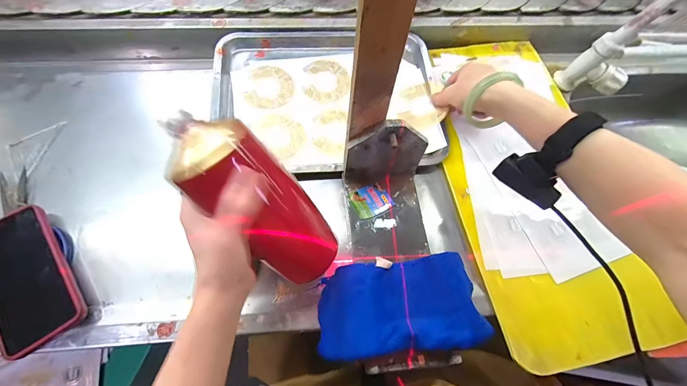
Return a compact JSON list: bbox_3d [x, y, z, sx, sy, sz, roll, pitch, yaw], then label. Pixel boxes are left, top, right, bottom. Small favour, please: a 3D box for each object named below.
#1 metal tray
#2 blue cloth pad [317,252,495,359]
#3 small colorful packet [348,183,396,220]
[{"bbox_3d":[-0.023,-0.155,0.501,0.337,0.030,0.267,-5,68,-5],"label":"metal tray"},{"bbox_3d":[0.062,0.129,0.364,0.181,0.050,0.098,-6,68,-5],"label":"blue cloth pad"},{"bbox_3d":[0.038,0.010,0.434,0.053,0.004,0.044,-27,72,-13],"label":"small colorful packet"}]

